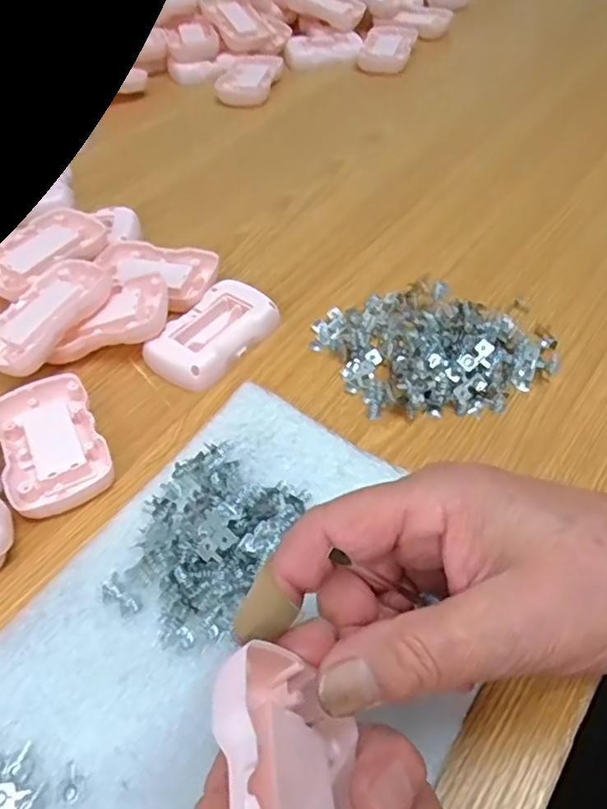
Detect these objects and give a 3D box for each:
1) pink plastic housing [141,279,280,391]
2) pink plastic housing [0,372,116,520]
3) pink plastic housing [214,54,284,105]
[{"bbox_3d":[-0.058,-0.046,0.402,0.050,0.018,0.083,28,57,24],"label":"pink plastic housing"},{"bbox_3d":[-0.143,0.022,0.352,0.054,0.015,0.090,-25,53,-17],"label":"pink plastic housing"},{"bbox_3d":[-0.057,-0.336,0.640,0.055,0.013,0.087,10,51,12],"label":"pink plastic housing"}]

